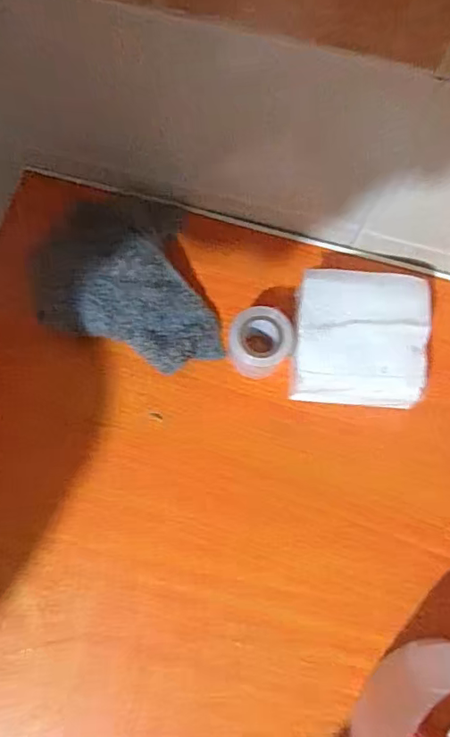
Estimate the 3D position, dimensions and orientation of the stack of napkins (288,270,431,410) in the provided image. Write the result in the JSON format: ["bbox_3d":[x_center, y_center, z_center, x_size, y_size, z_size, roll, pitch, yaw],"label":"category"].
[{"bbox_3d":[0.100,-0.021,0.387,0.094,0.047,0.093,6,76,0],"label":"stack of napkins"}]

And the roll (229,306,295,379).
[{"bbox_3d":[0.027,-0.018,0.386,0.044,0.048,0.042,0,76,-1],"label":"roll"}]

